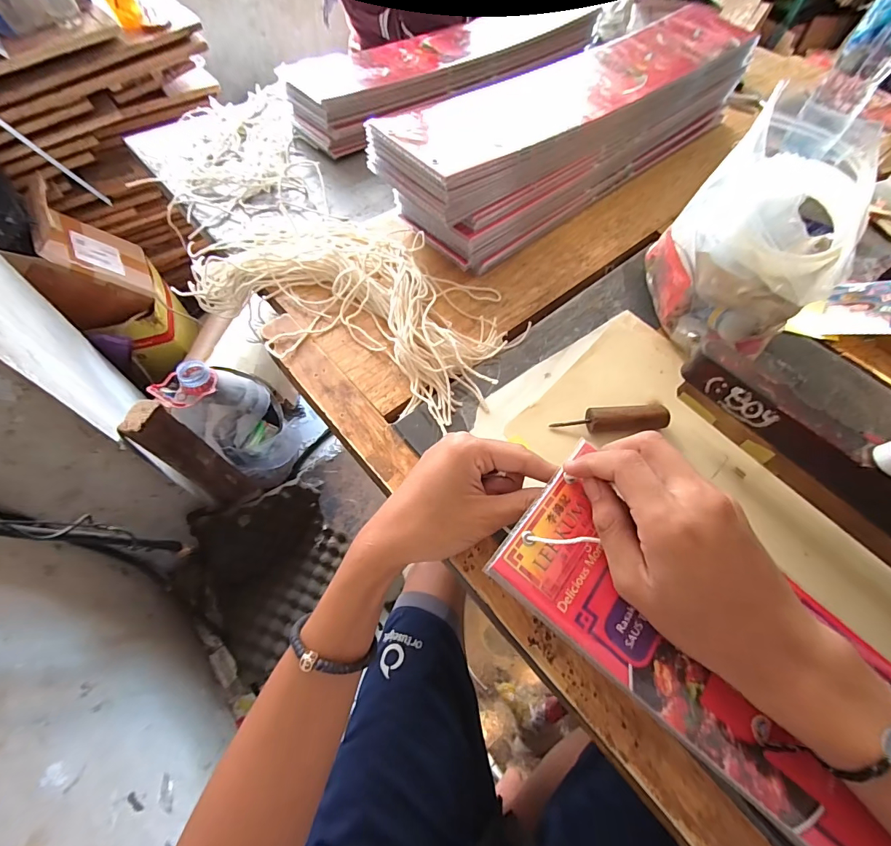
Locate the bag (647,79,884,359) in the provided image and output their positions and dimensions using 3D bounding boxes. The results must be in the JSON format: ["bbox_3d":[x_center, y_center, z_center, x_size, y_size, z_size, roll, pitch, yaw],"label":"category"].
[{"bbox_3d":[0.258,-0.149,0.352,0.128,0.152,0.133,33,64,14],"label":"bag"}]

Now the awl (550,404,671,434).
[{"bbox_3d":[0.139,-0.001,0.338,0.091,0.020,0.022,-1,61,-5],"label":"awl"}]

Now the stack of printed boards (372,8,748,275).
[{"bbox_3d":[0.168,-0.361,0.498,0.558,0.107,0.130,-39,70,-22],"label":"stack of printed boards"}]

